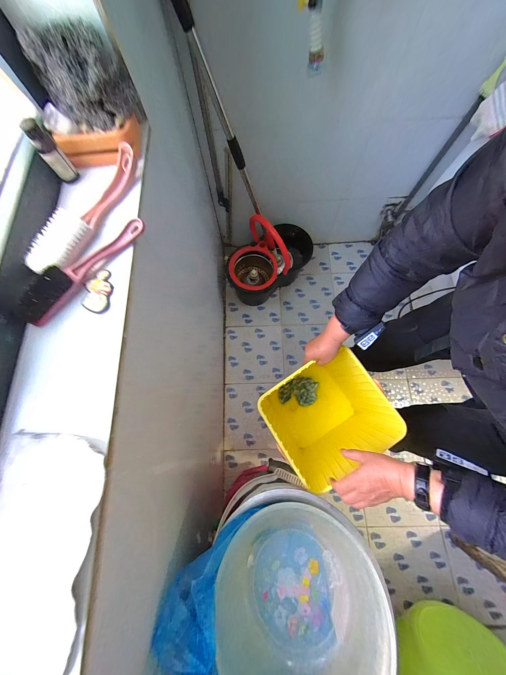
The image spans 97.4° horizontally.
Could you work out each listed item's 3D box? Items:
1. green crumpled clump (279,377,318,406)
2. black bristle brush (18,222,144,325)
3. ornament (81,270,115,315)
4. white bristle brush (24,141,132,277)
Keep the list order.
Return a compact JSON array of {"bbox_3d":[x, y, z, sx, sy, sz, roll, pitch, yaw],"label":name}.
[{"bbox_3d":[0.150,0.177,0.746,0.123,0.030,0.090,5,75,3],"label":"green crumpled clump"},{"bbox_3d":[-0.232,-0.098,0.297,0.032,0.035,0.198,37,78,10],"label":"black bristle brush"},{"bbox_3d":[-0.212,-0.064,0.306,0.034,0.007,0.062,1,74,2],"label":"ornament"},{"bbox_3d":[-0.241,-0.185,0.321,0.035,0.031,0.220,24,76,8],"label":"white bristle brush"}]

